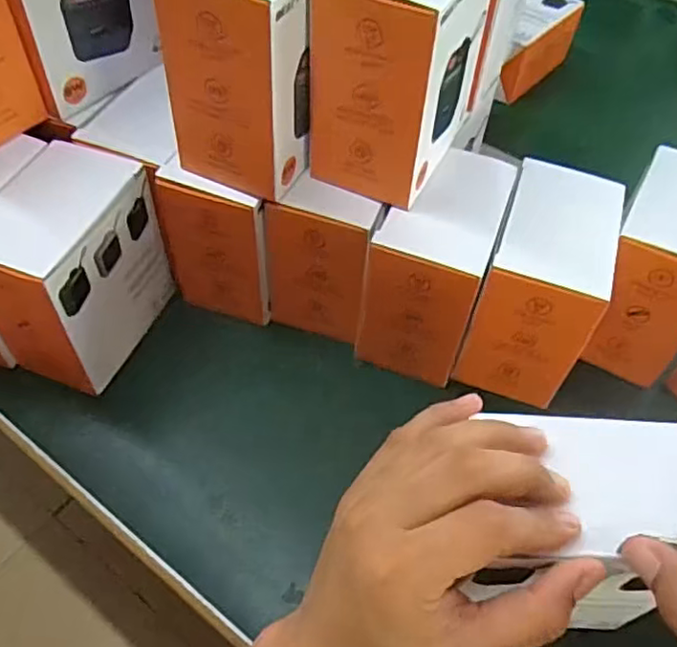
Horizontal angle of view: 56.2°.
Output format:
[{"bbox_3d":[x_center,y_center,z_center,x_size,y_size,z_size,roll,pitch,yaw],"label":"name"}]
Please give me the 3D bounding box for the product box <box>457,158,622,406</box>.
[{"bbox_3d":[0.126,-0.023,0.399,0.067,0.103,0.107,17,55,11],"label":"product box"}]

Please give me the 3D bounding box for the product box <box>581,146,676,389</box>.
[{"bbox_3d":[0.208,-0.035,0.412,0.067,0.107,0.097,25,57,16],"label":"product box"}]

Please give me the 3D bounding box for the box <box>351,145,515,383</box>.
[{"bbox_3d":[0.060,-0.038,0.398,0.067,0.098,0.103,18,55,12],"label":"box"}]

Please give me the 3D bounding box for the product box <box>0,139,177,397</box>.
[{"bbox_3d":[-0.162,-0.032,0.395,0.067,0.115,0.114,19,56,12],"label":"product box"}]

